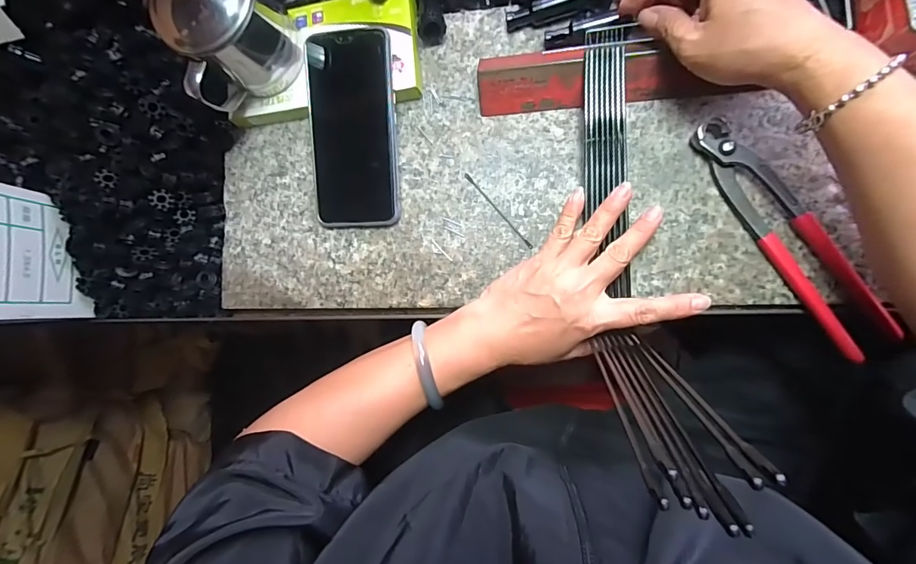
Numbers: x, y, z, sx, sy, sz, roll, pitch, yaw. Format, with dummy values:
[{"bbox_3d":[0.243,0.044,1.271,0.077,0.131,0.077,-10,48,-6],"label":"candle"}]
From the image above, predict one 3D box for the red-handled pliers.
[{"bbox_3d":[0.241,-0.038,0.310,0.039,0.018,0.192,-31,83,7],"label":"red-handled pliers"}]

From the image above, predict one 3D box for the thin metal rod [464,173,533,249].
[{"bbox_3d":[0.033,-0.060,0.355,0.004,0.004,0.084,-41,82,5],"label":"thin metal rod"}]

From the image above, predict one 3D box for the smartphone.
[{"bbox_3d":[-0.089,-0.128,0.362,0.075,0.015,0.157,0,97,16],"label":"smartphone"}]

